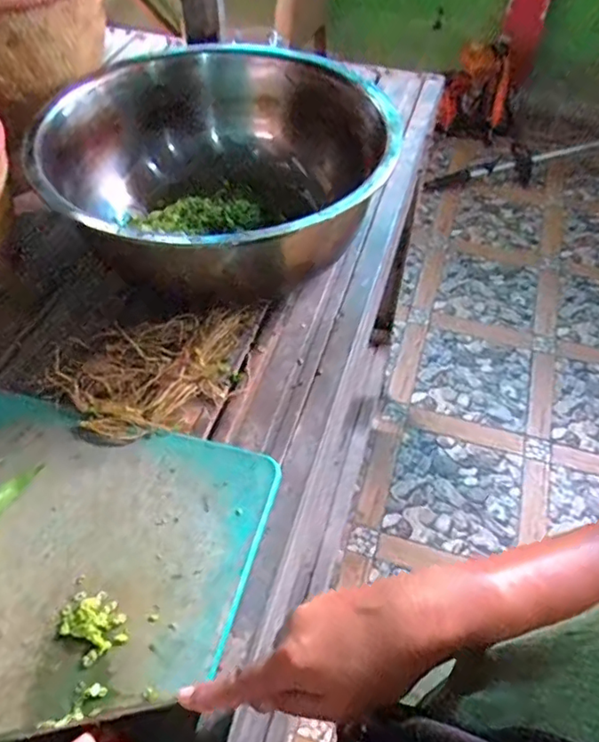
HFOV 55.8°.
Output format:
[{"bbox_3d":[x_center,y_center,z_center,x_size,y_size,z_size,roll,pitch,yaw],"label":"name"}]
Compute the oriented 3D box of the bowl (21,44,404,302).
[{"bbox_3d":[-0.069,-0.215,0.638,0.354,0.142,0.354,0,53,0],"label":"bowl"}]

